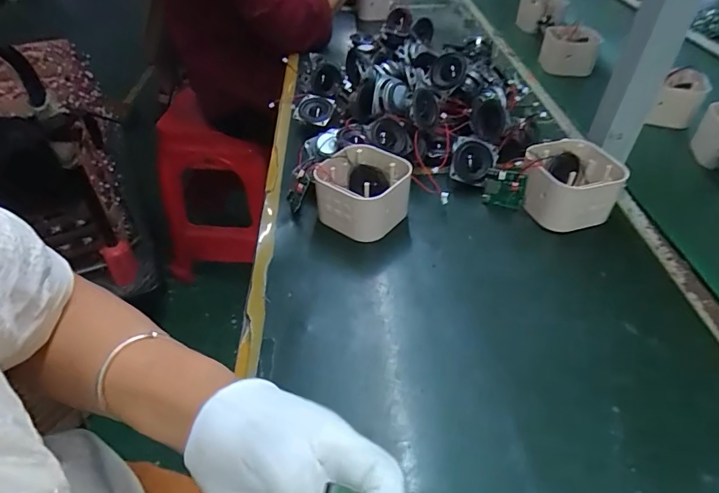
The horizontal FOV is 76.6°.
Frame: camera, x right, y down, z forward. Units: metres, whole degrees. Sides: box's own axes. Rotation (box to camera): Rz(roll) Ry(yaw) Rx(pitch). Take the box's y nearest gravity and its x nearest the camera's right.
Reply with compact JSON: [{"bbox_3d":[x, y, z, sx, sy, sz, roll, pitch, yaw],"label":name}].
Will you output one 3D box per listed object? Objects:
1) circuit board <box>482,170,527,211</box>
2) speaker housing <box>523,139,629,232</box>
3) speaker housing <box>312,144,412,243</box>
[{"bbox_3d":[0.166,-0.064,0.519,0.046,0.048,0.011,25,49,25],"label":"circuit board"},{"bbox_3d":[0.232,-0.068,0.507,0.100,0.066,0.092,12,45,13],"label":"speaker housing"},{"bbox_3d":[0.006,-0.060,0.507,0.094,0.065,0.084,26,49,26],"label":"speaker housing"}]

